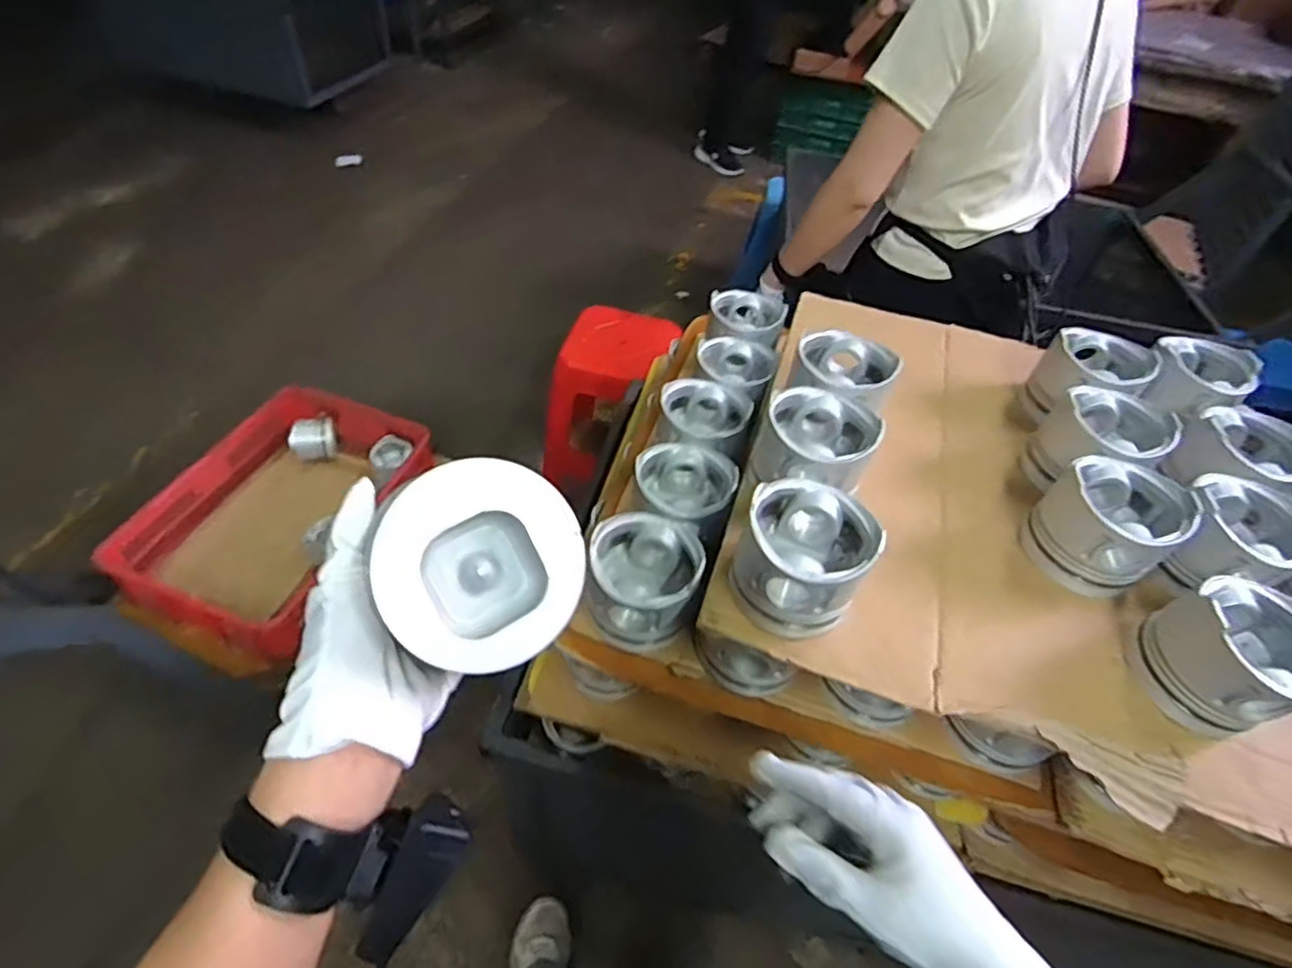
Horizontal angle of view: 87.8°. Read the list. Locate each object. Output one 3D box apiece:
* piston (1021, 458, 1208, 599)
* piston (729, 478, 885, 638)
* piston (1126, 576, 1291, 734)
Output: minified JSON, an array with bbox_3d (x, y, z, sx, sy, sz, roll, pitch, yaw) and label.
[{"bbox_3d":[0.415,0.038,0.614,0.104,0.088,0.105,-27,57,-27],"label":"piston"},{"bbox_3d":[0.127,0.062,0.552,0.097,0.093,0.096,3,49,-4],"label":"piston"},{"bbox_3d":[0.467,0.133,0.533,0.104,0.083,0.098,3,49,-4],"label":"piston"}]

